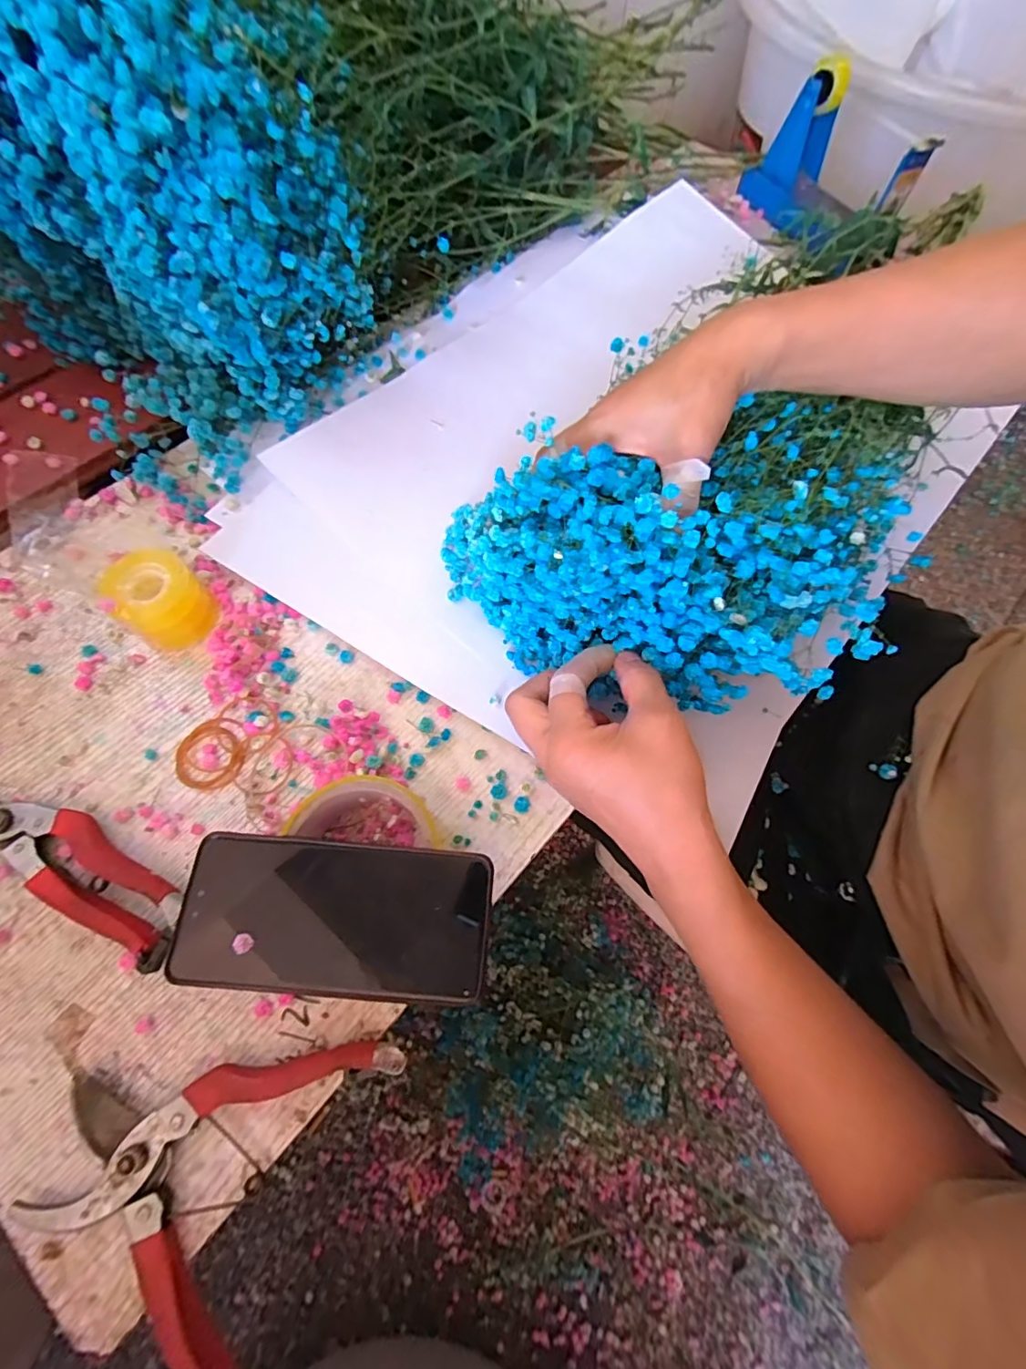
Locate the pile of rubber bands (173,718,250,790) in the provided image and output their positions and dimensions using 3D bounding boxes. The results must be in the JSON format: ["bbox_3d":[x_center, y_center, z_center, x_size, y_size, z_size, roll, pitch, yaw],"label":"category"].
[{"bbox_3d":[-0.210,0.047,0.374,0.047,0.004,0.050,1,67,-2],"label":"pile of rubber bands"}]

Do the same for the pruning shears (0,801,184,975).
[{"bbox_3d":[-0.283,0.105,0.335,0.191,0.020,0.045,27,69,10],"label":"pruning shears"}]

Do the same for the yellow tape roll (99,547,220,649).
[{"bbox_3d":[-0.253,-0.061,0.390,0.053,0.056,0.052,1,67,-2],"label":"yellow tape roll"}]

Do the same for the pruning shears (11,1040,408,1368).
[{"bbox_3d":[-0.162,0.246,0.278,0.152,0.022,0.156,20,68,7],"label":"pruning shears"}]

